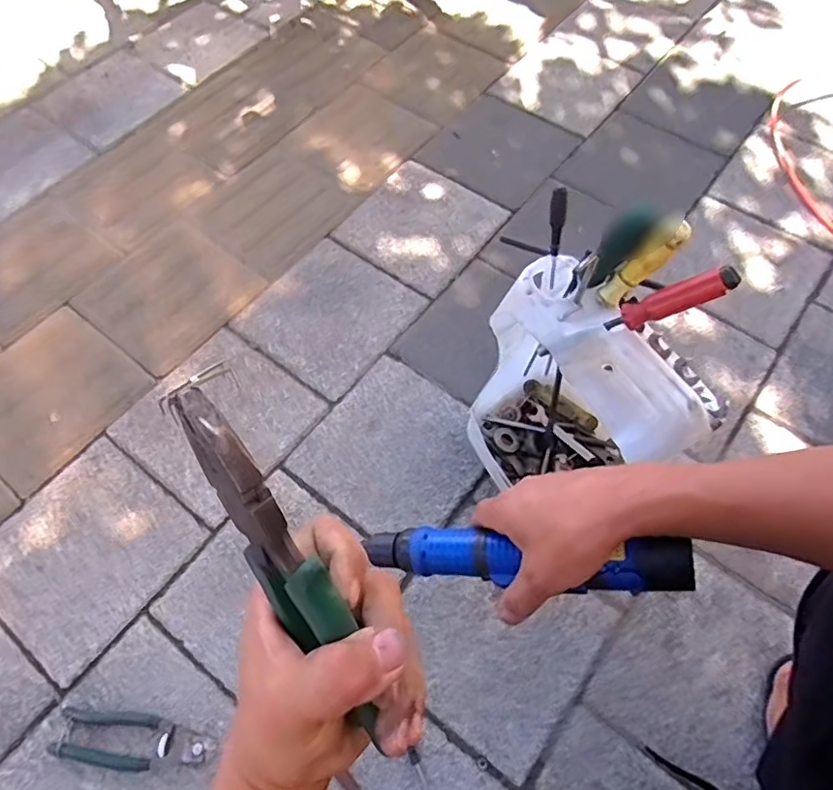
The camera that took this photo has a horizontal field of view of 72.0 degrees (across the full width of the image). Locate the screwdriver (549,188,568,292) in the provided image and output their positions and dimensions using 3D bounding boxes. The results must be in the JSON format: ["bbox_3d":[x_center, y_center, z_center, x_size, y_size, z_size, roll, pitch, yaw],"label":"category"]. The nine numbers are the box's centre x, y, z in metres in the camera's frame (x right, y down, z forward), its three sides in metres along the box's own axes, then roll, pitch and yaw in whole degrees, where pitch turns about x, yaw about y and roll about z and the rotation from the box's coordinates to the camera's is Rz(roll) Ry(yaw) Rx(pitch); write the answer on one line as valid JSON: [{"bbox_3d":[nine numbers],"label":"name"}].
[{"bbox_3d":[0.142,-0.158,0.585,0.012,0.103,0.020,-4,37,0],"label":"screwdriver"}]

